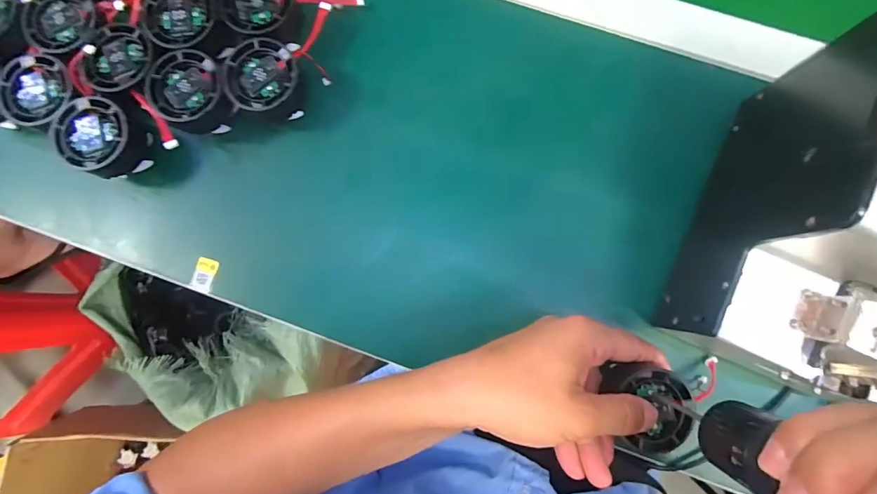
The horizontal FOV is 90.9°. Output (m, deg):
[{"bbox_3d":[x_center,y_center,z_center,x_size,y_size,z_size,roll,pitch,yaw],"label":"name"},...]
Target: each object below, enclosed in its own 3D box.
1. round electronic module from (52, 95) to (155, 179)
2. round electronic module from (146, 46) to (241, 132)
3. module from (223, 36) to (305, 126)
[{"bbox_3d":[-0.243,-0.079,0.320,0.048,0.040,0.049,0,81,2],"label":"round electronic module"},{"bbox_3d":[-0.180,-0.112,0.321,0.050,0.036,0.053,0,81,2],"label":"round electronic module"},{"bbox_3d":[-0.126,-0.120,0.322,0.051,0.039,0.051,0,81,2],"label":"module"}]

